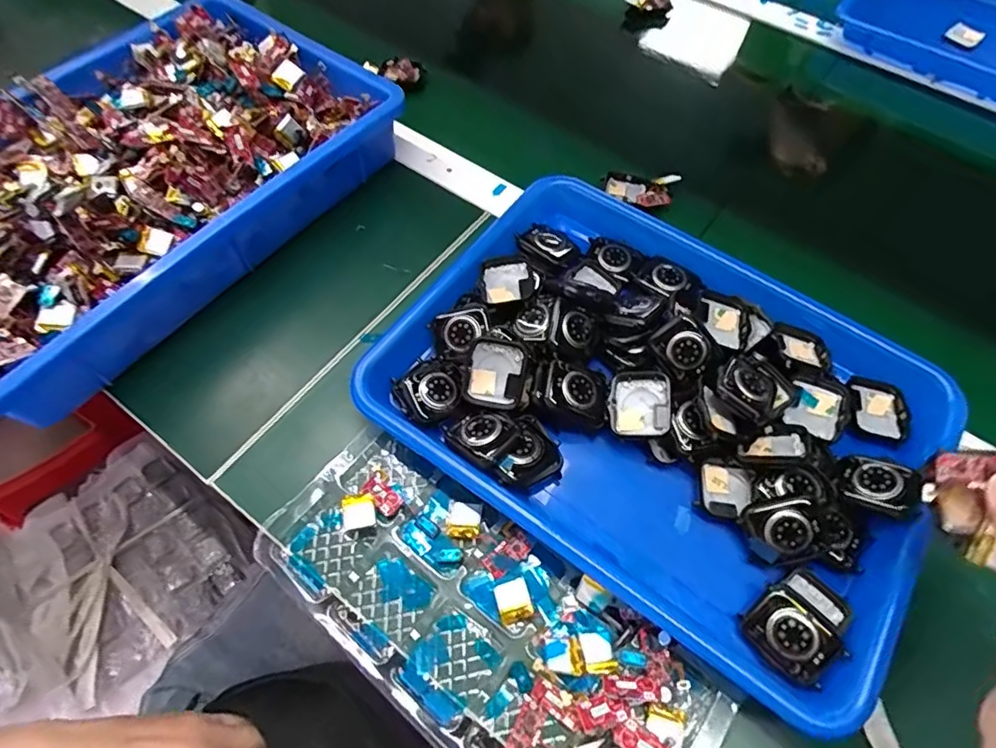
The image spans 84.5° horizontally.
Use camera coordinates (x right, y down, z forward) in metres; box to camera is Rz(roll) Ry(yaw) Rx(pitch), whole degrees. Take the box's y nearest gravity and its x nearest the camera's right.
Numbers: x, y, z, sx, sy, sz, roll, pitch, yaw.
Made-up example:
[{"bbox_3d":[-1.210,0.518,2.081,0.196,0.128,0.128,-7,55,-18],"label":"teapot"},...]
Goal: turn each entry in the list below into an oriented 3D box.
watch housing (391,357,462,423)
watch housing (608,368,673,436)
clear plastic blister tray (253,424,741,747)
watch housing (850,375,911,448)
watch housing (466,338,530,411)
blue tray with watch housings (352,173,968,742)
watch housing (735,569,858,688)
[{"bbox_3d":[-0.042,0.009,0.346,0.043,0.012,0.040,-34,67,-19],"label":"watch housing"},{"bbox_3d":[0.088,0.017,0.340,0.037,0.009,0.041,-3,71,16],"label":"watch housing"},{"bbox_3d":[-0.011,0.140,0.304,0.257,0.020,0.107,34,65,16],"label":"clear plastic blister tray"},{"bbox_3d":[0.247,0.025,0.355,0.037,0.010,0.042,16,61,7],"label":"watch housing"},{"bbox_3d":[0.000,0.000,0.339,0.035,0.008,0.042,13,94,-2],"label":"watch housing"},{"bbox_3d":[0.108,0.007,0.359,0.326,0.050,0.260,32,64,15],"label":"blue tray with watch housings"},{"bbox_3d":[0.160,0.130,0.290,0.056,0.017,0.042,-37,68,-20],"label":"watch housing"}]

